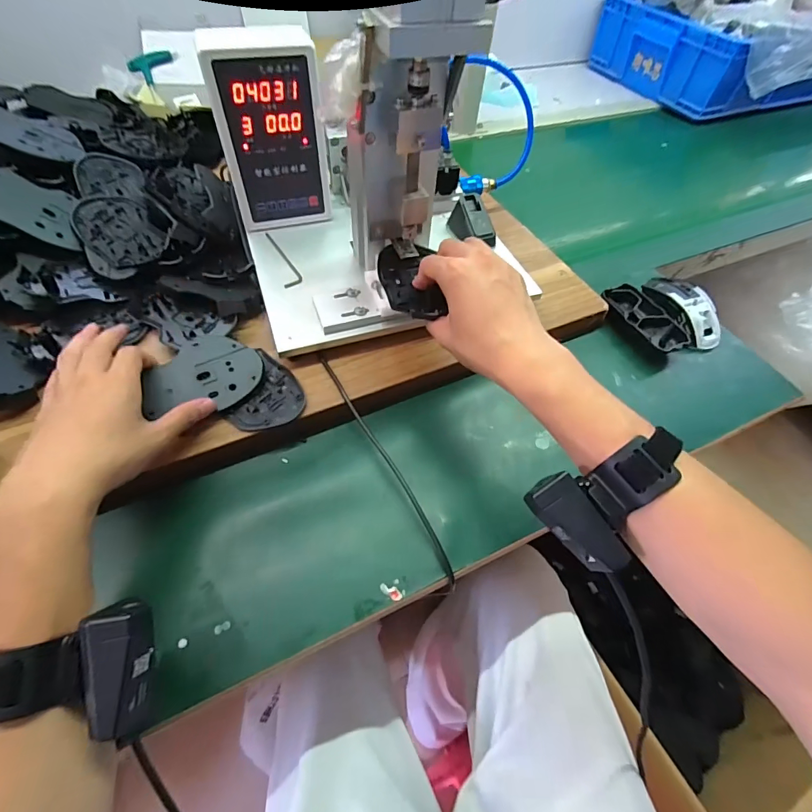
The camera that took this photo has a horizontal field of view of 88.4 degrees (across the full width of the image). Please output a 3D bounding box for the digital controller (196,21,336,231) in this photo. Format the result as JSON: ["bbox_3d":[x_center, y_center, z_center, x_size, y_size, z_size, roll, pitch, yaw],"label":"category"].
[{"bbox_3d":[-0.150,-0.299,0.468,0.112,0.175,0.060,-14,58,-13],"label":"digital controller"}]

